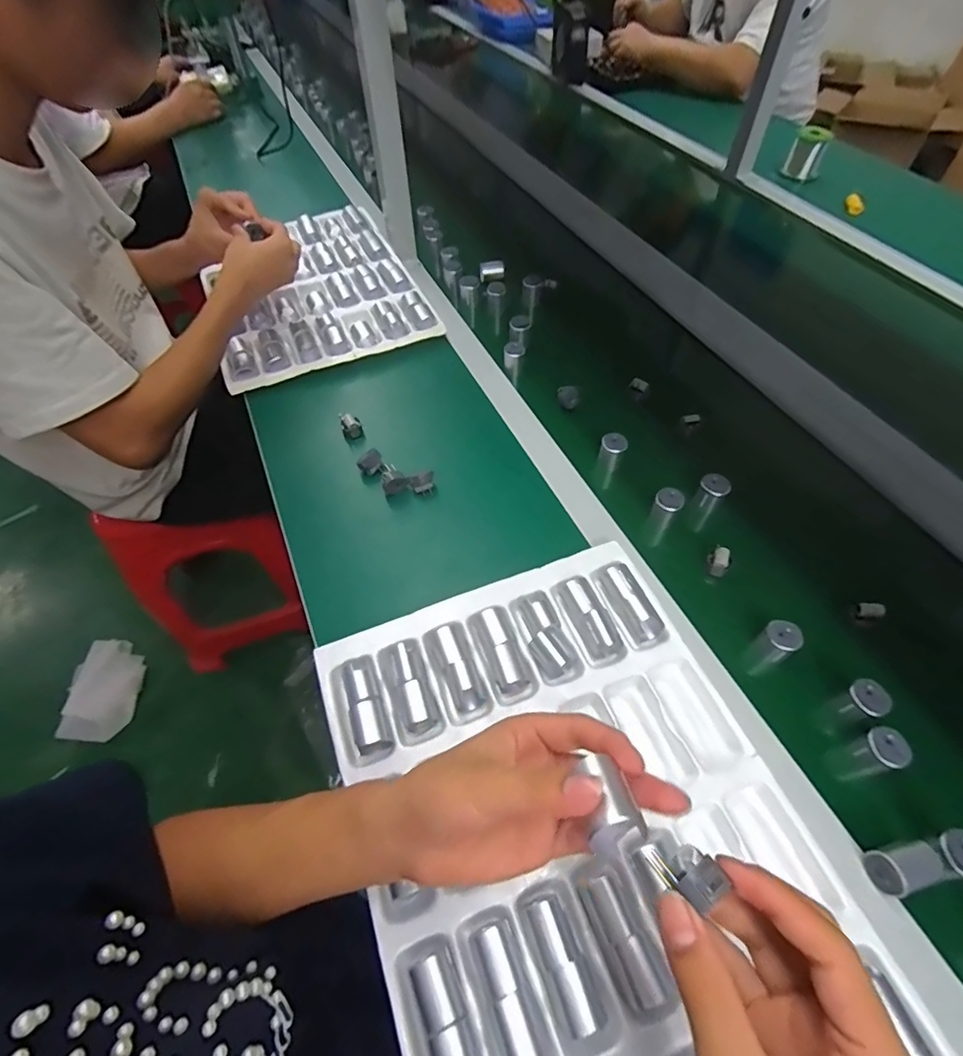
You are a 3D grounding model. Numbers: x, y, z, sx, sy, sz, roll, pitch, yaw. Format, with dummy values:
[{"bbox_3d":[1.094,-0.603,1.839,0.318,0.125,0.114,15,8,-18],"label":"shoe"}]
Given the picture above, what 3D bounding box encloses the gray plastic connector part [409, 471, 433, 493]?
[{"bbox_3d":[-0.068,-0.051,0.604,0.028,0.032,0.013,-15,57,-5],"label":"gray plastic connector part"}]

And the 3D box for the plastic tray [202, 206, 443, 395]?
[{"bbox_3d":[-0.281,-0.393,0.834,0.310,0.032,0.416,-24,58,-10],"label":"plastic tray"}]

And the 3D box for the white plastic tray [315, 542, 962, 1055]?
[{"bbox_3d":[0.081,0.238,0.386,0.322,0.040,0.453,-21,58,-8],"label":"white plastic tray"}]

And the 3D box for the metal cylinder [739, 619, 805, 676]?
[{"bbox_3d":[0.275,0.116,0.493,0.027,0.085,0.028,-2,57,4],"label":"metal cylinder"}]

